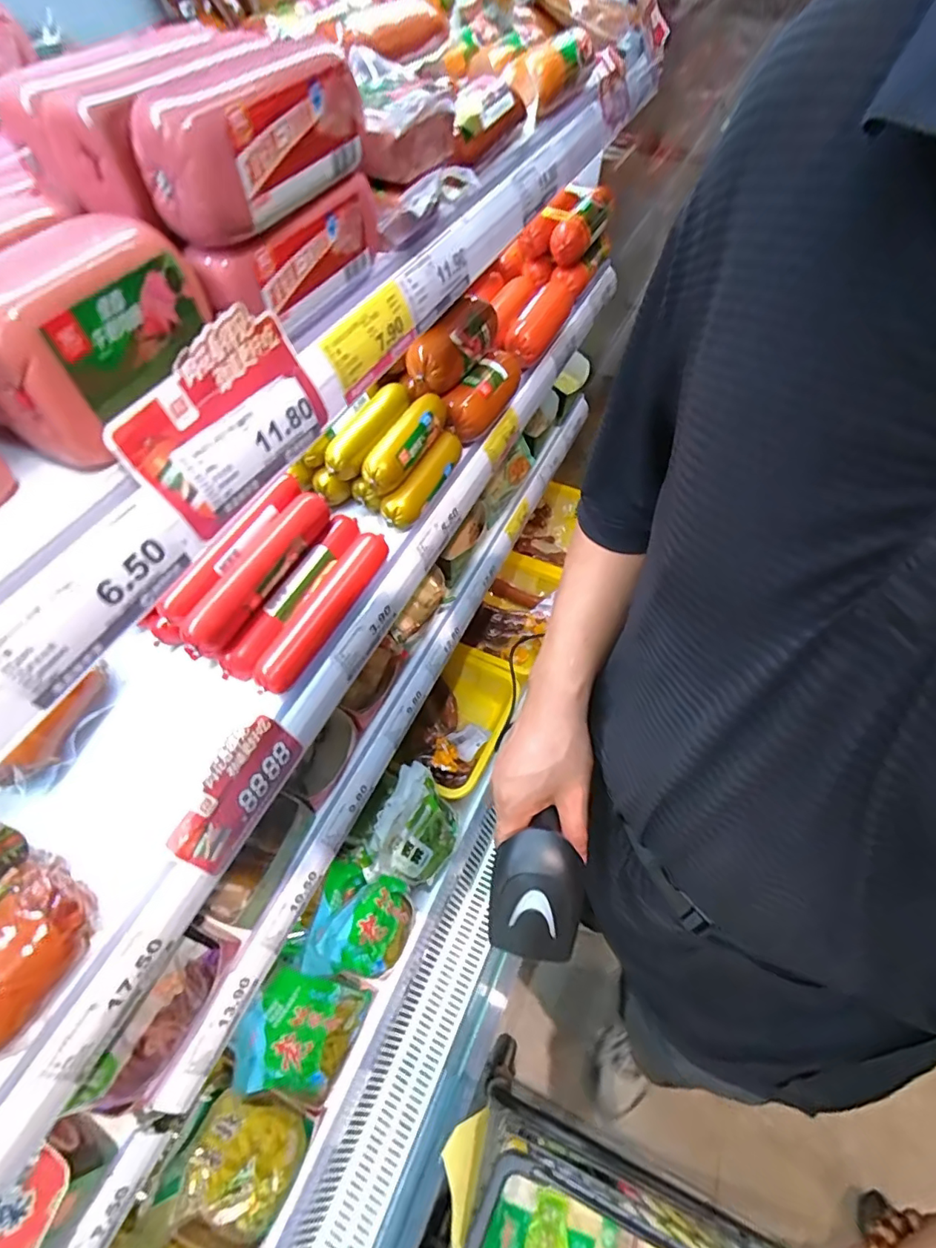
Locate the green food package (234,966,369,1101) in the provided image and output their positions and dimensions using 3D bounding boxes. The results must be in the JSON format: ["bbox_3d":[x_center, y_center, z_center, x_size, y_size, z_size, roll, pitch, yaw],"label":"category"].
[{"bbox_3d":[-0.237,0.572,0.747,0.045,0.189,0.144,3,57,48],"label":"green food package"}]

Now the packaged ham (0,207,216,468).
[{"bbox_3d":[-0.167,-0.130,0.238,0.053,0.063,0.101,30,62,17],"label":"packaged ham"}]

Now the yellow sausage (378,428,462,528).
[{"bbox_3d":[-0.043,-0.161,0.575,0.030,0.032,0.144,26,61,15],"label":"yellow sausage"}]

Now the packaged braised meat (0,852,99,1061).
[{"bbox_3d":[-0.287,0.214,0.327,0.064,0.047,0.122,21,60,12],"label":"packaged braised meat"}]

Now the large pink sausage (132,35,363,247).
[{"bbox_3d":[-0.098,-0.240,0.261,0.037,0.050,0.135,22,60,13],"label":"large pink sausage"}]

